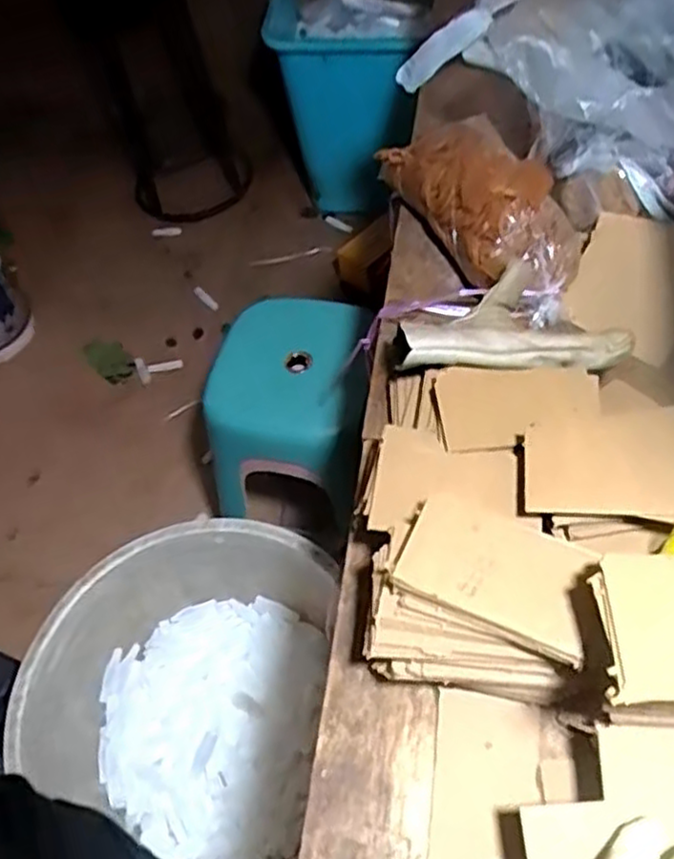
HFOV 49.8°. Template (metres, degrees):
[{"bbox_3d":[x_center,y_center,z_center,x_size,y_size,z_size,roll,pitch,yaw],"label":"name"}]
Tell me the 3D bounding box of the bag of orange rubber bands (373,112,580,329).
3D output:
[{"bbox_3d":[0.176,-0.267,0.862,0.140,0.085,0.313,-27,58,-13],"label":"bag of orange rubber bands"}]

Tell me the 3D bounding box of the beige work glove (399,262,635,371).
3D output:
[{"bbox_3d":[0.174,-0.107,0.718,0.224,0.054,0.134,-1,56,5],"label":"beige work glove"}]

